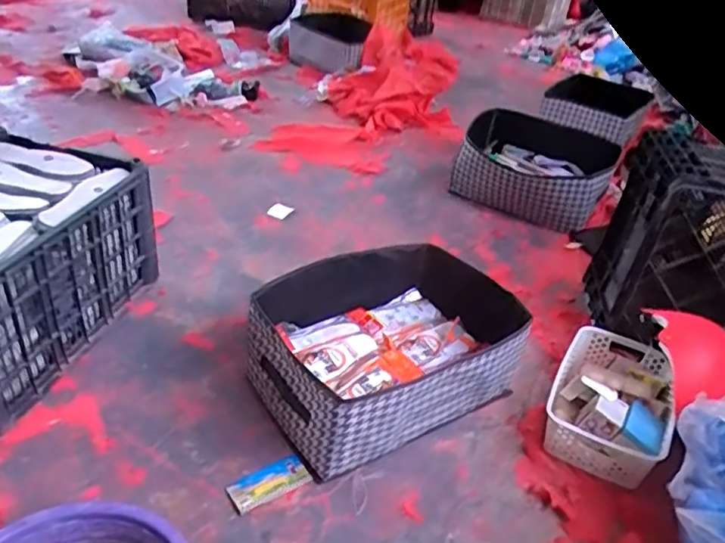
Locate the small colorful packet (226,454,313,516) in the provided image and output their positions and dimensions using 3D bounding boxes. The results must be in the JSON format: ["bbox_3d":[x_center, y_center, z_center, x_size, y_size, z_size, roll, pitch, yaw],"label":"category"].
[{"bbox_3d":[-0.141,0.324,0.927,0.121,0.013,0.055,-17,41,-28],"label":"small colorful packet"}]

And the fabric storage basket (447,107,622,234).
[{"bbox_3d":[0.508,-0.310,1.797,0.428,0.162,0.321,20,37,18],"label":"fabric storage basket"}]

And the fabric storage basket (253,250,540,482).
[{"bbox_3d":[0.052,0.132,1.080,0.459,0.181,0.324,-16,41,-30],"label":"fabric storage basket"}]

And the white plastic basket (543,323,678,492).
[{"bbox_3d":[0.452,0.228,1.089,0.197,0.090,0.302,20,37,18],"label":"white plastic basket"}]

